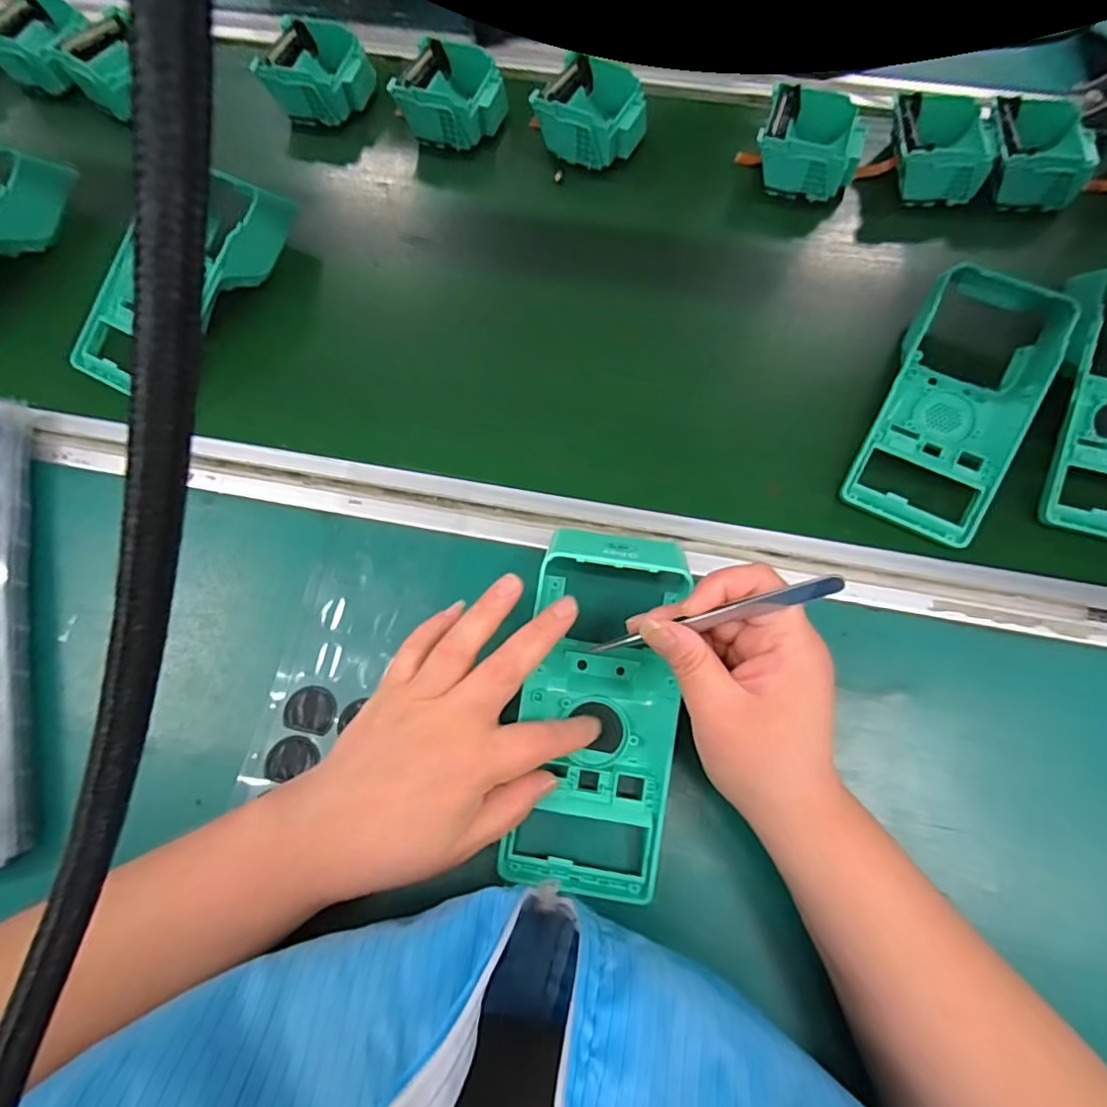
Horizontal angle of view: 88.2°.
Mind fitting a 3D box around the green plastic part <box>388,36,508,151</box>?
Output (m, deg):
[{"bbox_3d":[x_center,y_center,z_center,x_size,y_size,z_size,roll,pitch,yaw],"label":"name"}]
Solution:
[{"bbox_3d":[-0.083,-0.387,0.483,0.086,0.046,0.086,25,69,3],"label":"green plastic part"}]

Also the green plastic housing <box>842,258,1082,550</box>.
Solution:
[{"bbox_3d":[0.257,-0.101,0.361,0.088,0.043,0.172,29,75,9],"label":"green plastic housing"}]

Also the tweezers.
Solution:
[{"bbox_3d":[0.075,0.029,0.263,0.110,0.007,0.008,-20,70,25],"label":"tweezers"}]

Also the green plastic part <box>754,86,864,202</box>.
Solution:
[{"bbox_3d":[0.204,-0.325,0.457,0.077,0.045,0.079,21,73,7],"label":"green plastic part"}]

